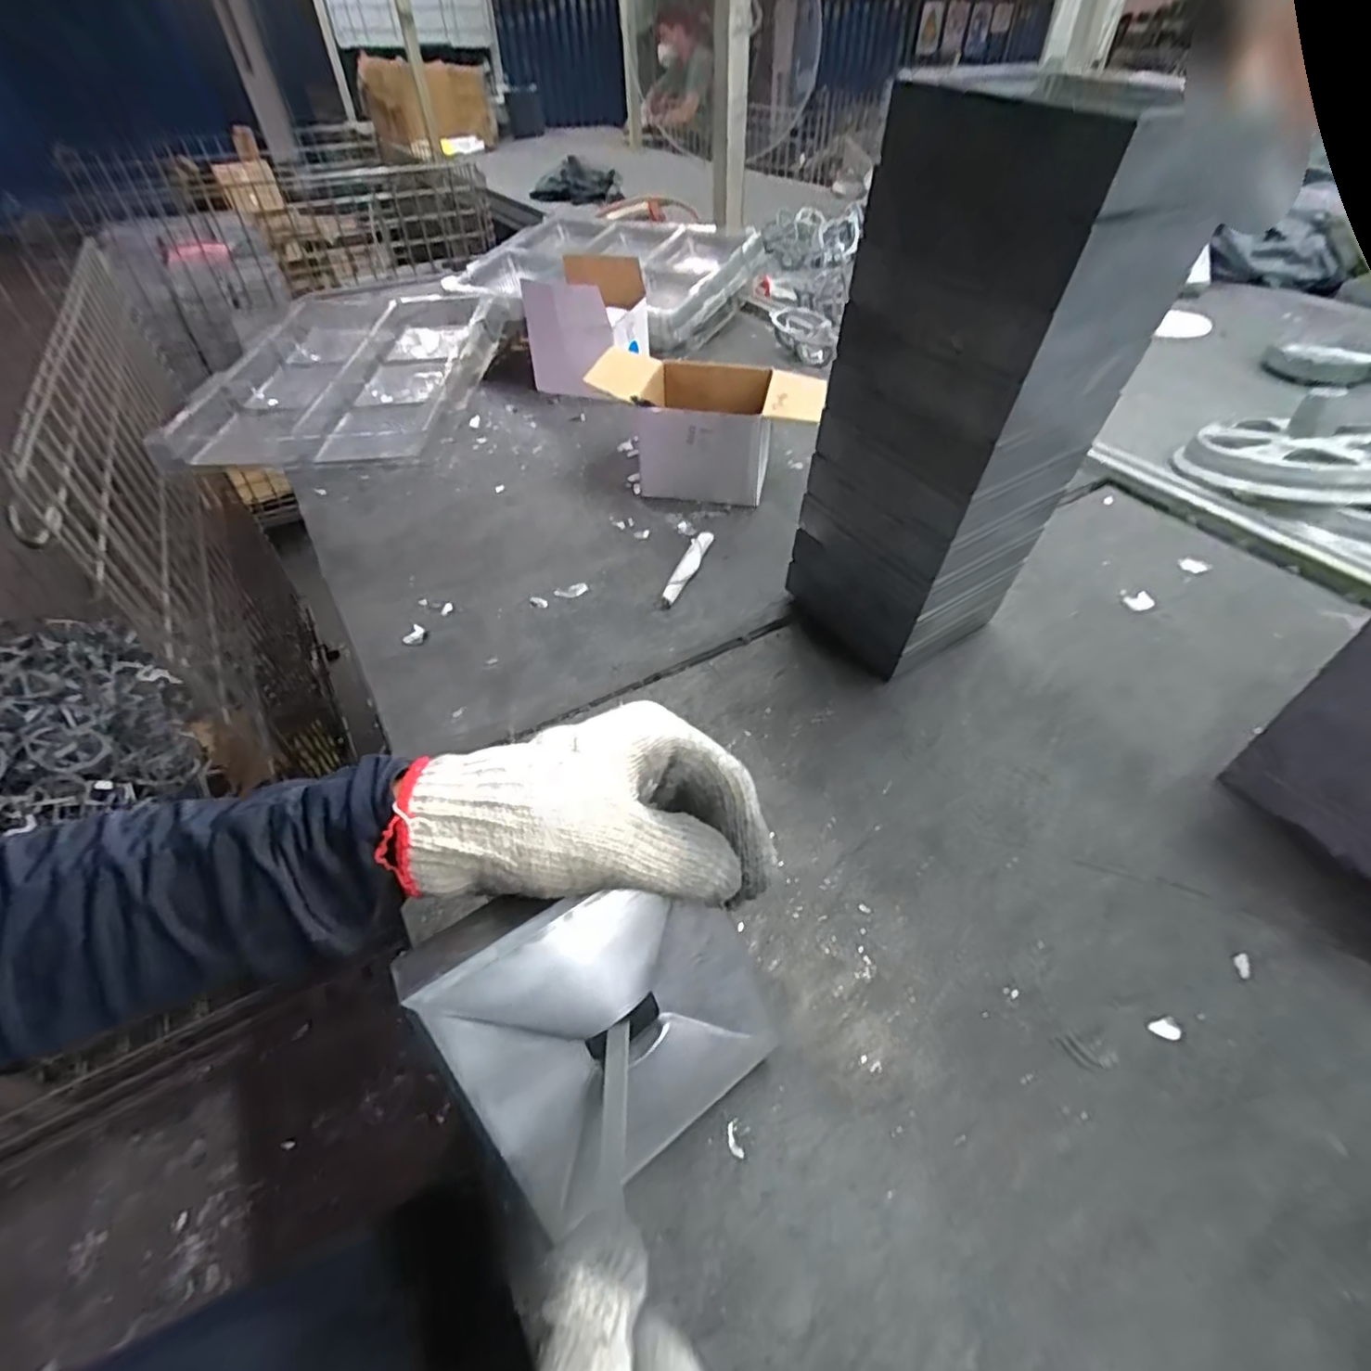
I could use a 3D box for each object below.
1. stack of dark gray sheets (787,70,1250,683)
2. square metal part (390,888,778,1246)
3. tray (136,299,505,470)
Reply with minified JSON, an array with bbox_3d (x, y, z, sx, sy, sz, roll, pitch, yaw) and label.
[{"bbox_3d":[0.183,-0.170,0.439,0.131,0.338,0.151,-29,53,-24],"label":"stack of dark gray sheets"},{"bbox_3d":[-0.032,0.141,0.274,0.123,0.127,0.030,-29,14,-25],"label":"square metal part"},{"bbox_3d":[-0.467,-0.445,0.897,0.365,0.061,0.452,-5,47,-4],"label":"tray"}]

